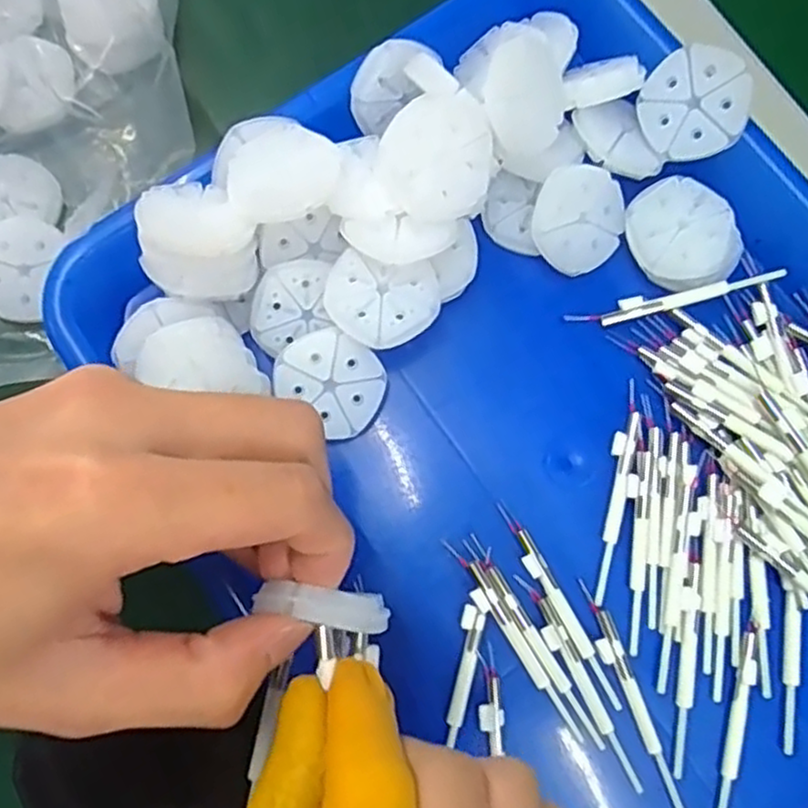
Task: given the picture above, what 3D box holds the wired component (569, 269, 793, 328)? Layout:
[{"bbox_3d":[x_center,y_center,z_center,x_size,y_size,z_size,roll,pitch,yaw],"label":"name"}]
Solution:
[{"bbox_3d":[0.101,-0.040,0.266,0.079,0.006,0.008,-14,79,-3],"label":"wired component"}]

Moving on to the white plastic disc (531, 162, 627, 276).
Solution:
[{"bbox_3d":[0.064,-0.067,0.263,0.037,0.005,0.037,-6,106,-20],"label":"white plastic disc"}]

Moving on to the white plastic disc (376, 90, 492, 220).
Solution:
[{"bbox_3d":[0.011,-0.080,0.236,0.039,0.006,0.038,-4,105,-16],"label":"white plastic disc"}]

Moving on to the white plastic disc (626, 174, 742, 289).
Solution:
[{"bbox_3d":[0.103,-0.062,0.266,0.042,0.010,0.035,38,81,7],"label":"white plastic disc"}]

